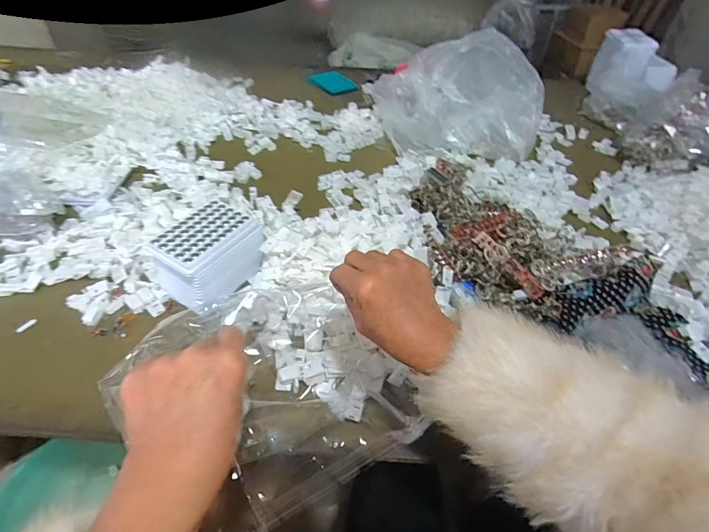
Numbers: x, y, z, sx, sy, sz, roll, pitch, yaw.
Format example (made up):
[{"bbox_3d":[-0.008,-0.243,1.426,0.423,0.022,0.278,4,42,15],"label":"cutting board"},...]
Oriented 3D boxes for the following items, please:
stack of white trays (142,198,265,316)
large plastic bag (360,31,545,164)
[{"bbox_3d":[-0.211,-0.016,0.559,0.111,0.085,0.143,27,50,22],"label":"stack of white trays"},{"bbox_3d":[0.246,-0.414,0.922,0.348,0.166,0.348,-9,46,-12],"label":"large plastic bag"}]

